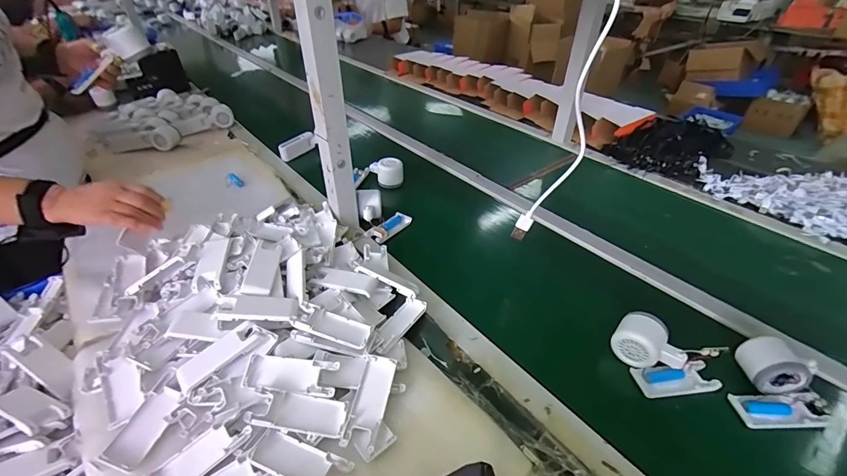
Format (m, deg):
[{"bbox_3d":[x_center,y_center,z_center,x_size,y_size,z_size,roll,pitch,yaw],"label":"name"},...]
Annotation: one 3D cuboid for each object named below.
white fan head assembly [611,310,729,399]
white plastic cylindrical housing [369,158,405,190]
[{"bbox_3d":[0.314,0.156,0.498,0.124,0.060,0.084,28,46,30],"label":"white fan head assembly"},{"bbox_3d":[-0.085,-0.155,0.899,0.078,0.055,0.054,0,38,0],"label":"white plastic cylindrical housing"}]

